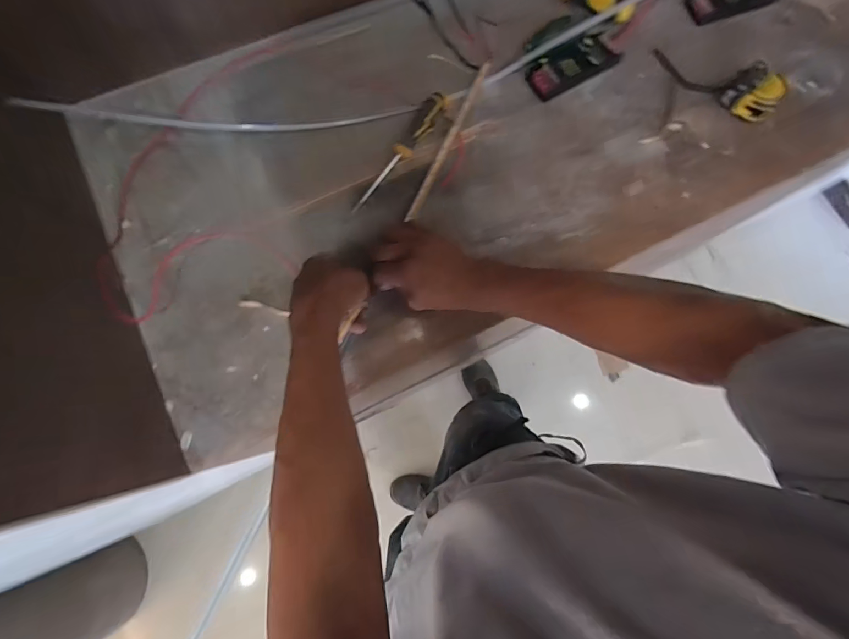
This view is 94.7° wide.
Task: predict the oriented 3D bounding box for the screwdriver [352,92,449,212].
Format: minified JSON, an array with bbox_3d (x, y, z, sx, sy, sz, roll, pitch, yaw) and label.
[{"bbox_3d":[-0.032,-0.229,0.536,0.025,0.025,0.203,35,78,6],"label":"screwdriver"}]

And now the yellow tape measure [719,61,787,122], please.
[{"bbox_3d":[0.485,-0.333,0.576,0.067,0.042,0.065,42,79,8],"label":"yellow tape measure"}]

